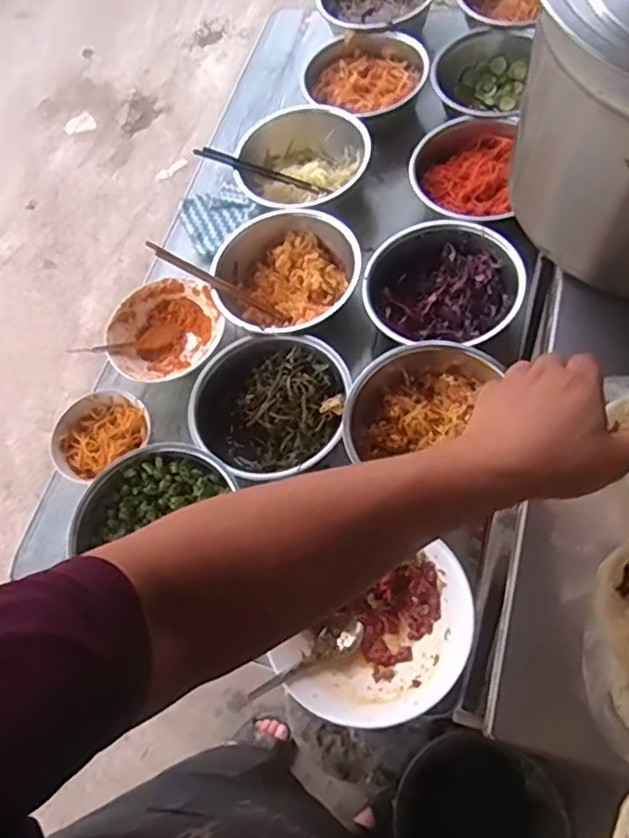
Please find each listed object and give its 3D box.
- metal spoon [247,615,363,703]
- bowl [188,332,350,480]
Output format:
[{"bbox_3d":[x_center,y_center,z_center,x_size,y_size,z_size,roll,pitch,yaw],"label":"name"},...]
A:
[{"bbox_3d":[-0.008,0.263,0.668,0.155,0.034,0.037,-18,63,-43],"label":"metal spoon"},{"bbox_3d":[-0.059,-0.019,0.819,0.188,0.089,0.177,-3,64,6],"label":"bowl"}]

